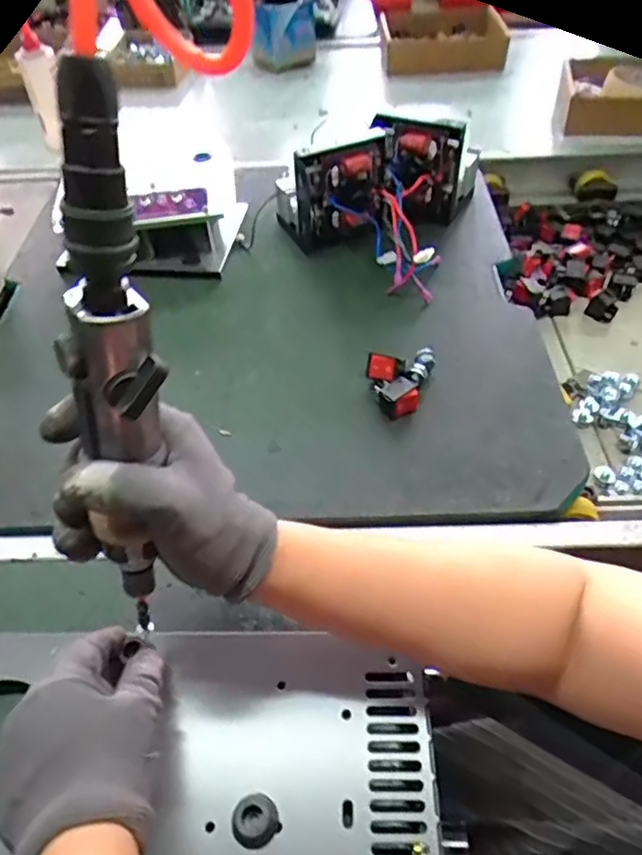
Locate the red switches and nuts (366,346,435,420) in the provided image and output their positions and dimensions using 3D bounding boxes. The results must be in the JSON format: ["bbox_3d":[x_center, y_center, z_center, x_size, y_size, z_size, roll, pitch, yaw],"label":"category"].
[{"bbox_3d":[0.070,-0.049,0.561,0.055,0.033,0.082,13,51,14],"label":"red switches and nuts"}]

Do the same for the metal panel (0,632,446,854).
[{"bbox_3d":[-0.128,0.194,0.359,0.385,0.013,0.145,0,46,4],"label":"metal panel"}]

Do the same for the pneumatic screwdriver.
[{"bbox_3d":[-0.088,-0.009,0.276,0.039,0.268,0.028,18,35,18],"label":"pneumatic screwdriver"}]

